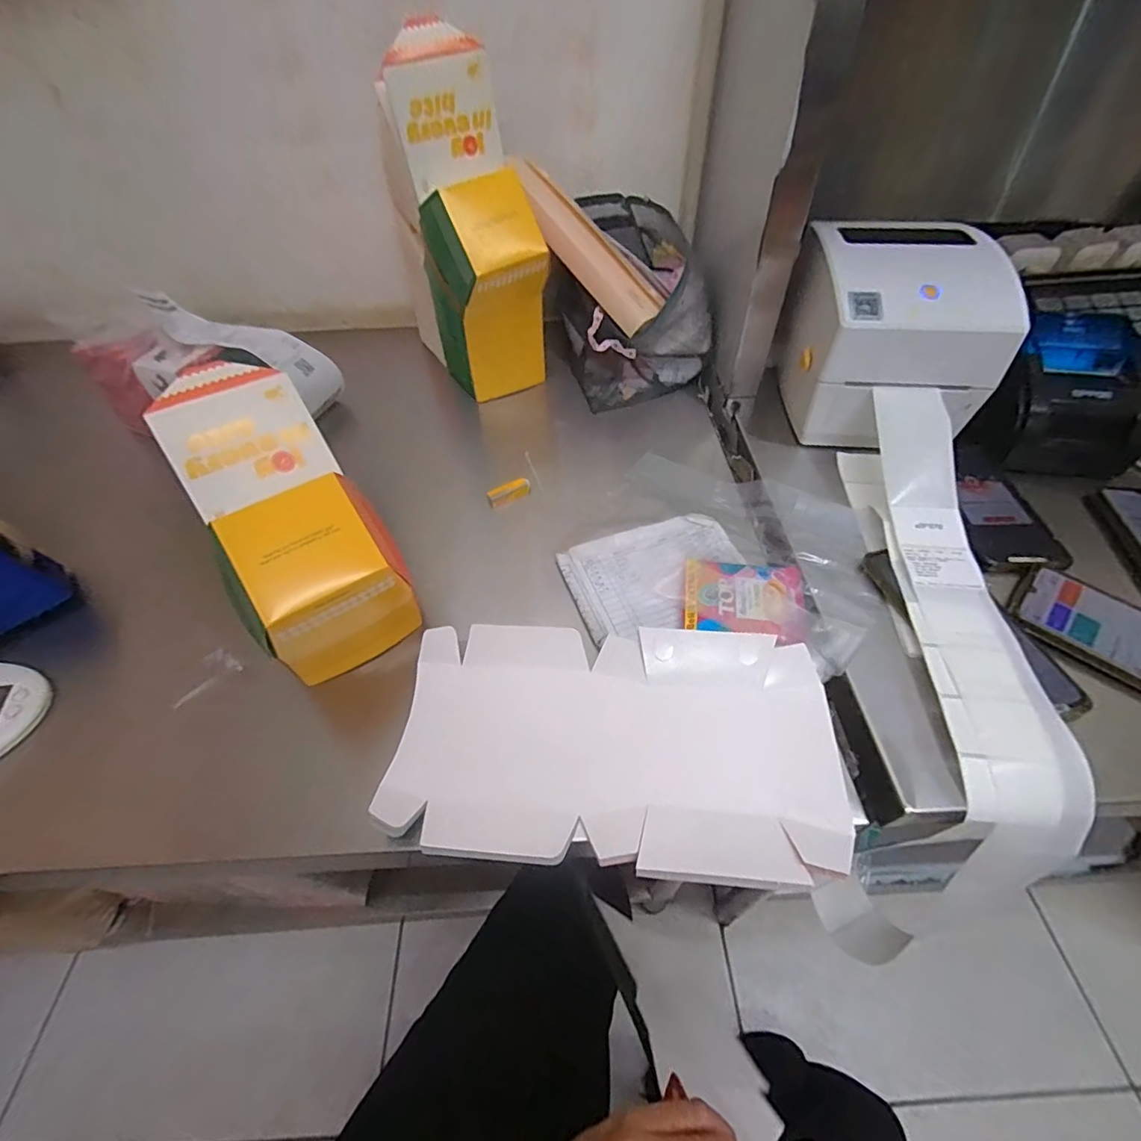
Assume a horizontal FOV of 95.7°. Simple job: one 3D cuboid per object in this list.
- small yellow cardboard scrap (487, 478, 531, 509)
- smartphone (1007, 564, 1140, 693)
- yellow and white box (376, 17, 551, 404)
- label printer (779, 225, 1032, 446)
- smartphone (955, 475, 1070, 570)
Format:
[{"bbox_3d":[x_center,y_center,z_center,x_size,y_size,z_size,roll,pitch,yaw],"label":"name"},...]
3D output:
[{"bbox_3d":[-0.068,-0.087,0.576,0.053,0.019,0.012,-24,53,-17],"label":"small yellow cardboard scrap"},{"bbox_3d":[0.443,0.056,0.397,0.171,0.005,0.094,34,59,27],"label":"smartphone"},{"bbox_3d":[-0.107,-0.380,0.605,0.112,0.339,0.164,-33,56,-23],"label":"yellow and white box"},{"bbox_3d":[0.338,-0.247,0.554,0.176,0.157,0.200,4,50,6],"label":"label printer"},{"bbox_3d":[0.417,-0.047,0.495,0.076,0.007,0.127,8,50,9],"label":"smartphone"}]

